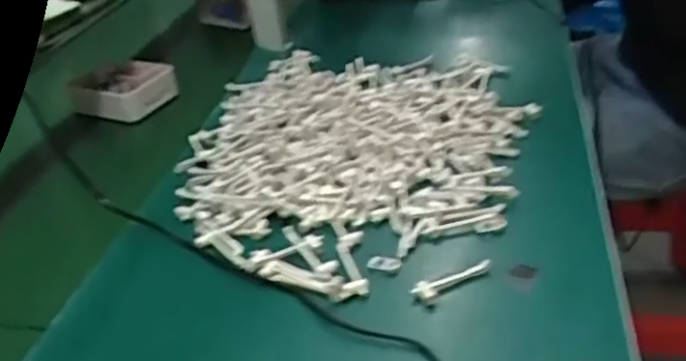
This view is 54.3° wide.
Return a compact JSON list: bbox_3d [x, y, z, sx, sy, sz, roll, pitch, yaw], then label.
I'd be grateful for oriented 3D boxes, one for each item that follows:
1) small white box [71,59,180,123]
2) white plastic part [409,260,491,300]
[{"bbox_3d":[-0.295,-0.126,0.915,0.117,0.043,0.095,14,39,28],"label":"small white box"},{"bbox_3d":[0.087,0.080,0.533,0.069,0.011,0.017,-19,36,-16],"label":"white plastic part"}]

